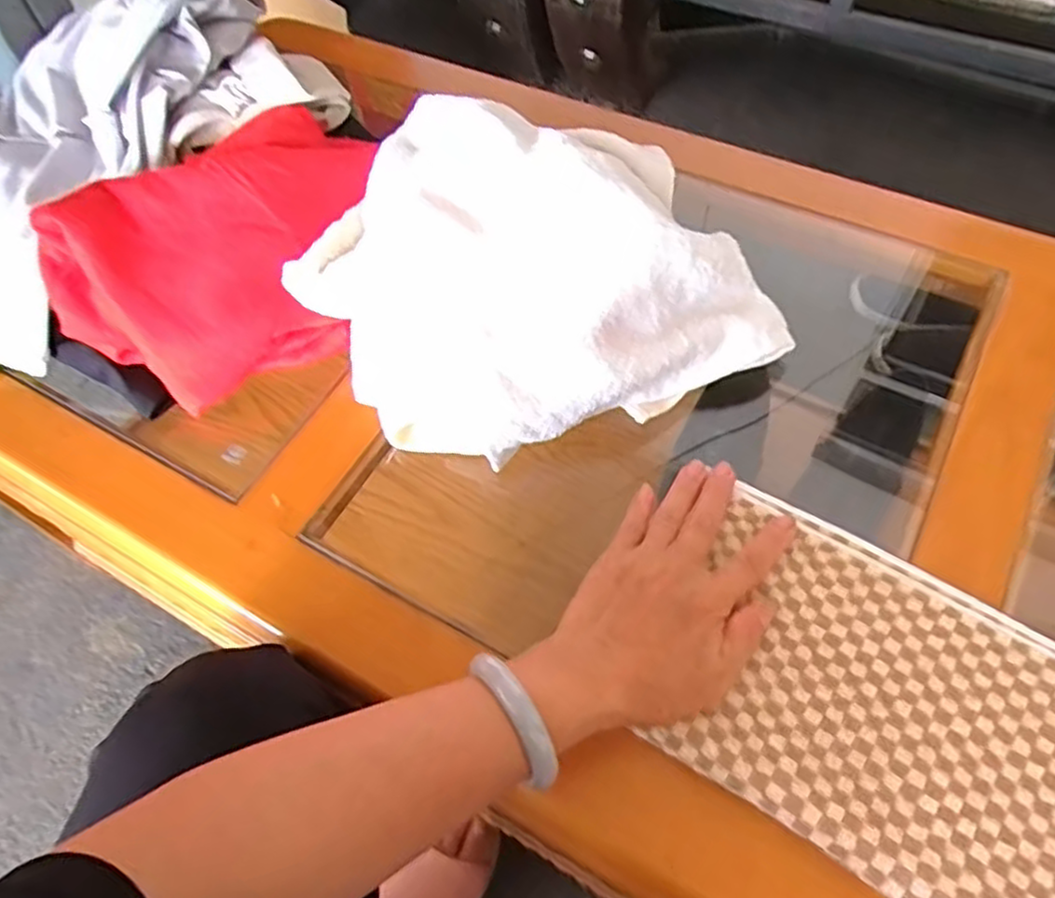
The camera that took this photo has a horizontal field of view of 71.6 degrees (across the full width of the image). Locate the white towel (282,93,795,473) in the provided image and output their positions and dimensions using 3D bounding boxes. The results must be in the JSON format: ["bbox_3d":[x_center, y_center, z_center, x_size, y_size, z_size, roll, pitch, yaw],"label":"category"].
[{"bbox_3d":[-0.008,-0.129,0.514,0.263,0.107,0.259,-28,61,-14],"label":"white towel"}]

